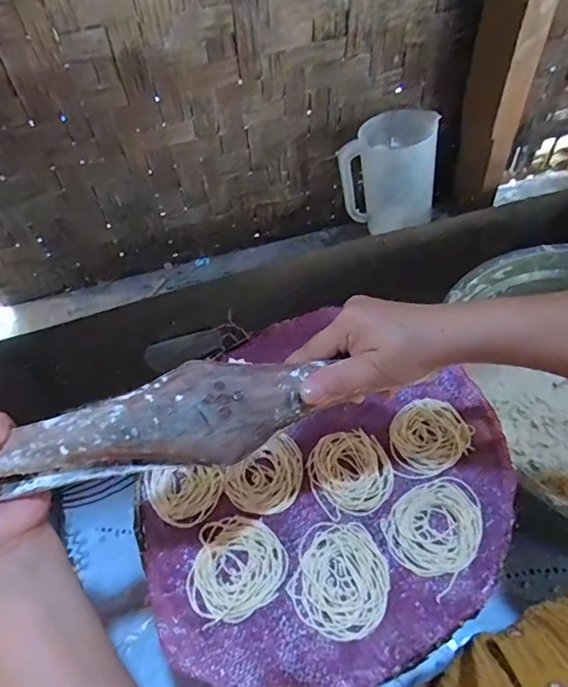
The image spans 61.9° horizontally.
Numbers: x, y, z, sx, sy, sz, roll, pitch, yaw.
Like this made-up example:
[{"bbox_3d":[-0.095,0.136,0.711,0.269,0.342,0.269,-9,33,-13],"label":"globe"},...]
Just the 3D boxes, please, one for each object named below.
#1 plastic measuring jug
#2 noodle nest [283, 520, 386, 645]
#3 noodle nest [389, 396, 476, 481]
[{"bbox_3d":[0.153,-0.260,0.734,0.145,0.159,0.092,-6,51,1],"label":"plastic measuring jug"},{"bbox_3d":[0.046,0.188,0.383,0.074,0.007,0.082,16,55,14],"label":"noodle nest"},{"bbox_3d":[0.134,0.086,0.446,0.080,0.009,0.068,-27,54,-15],"label":"noodle nest"}]

